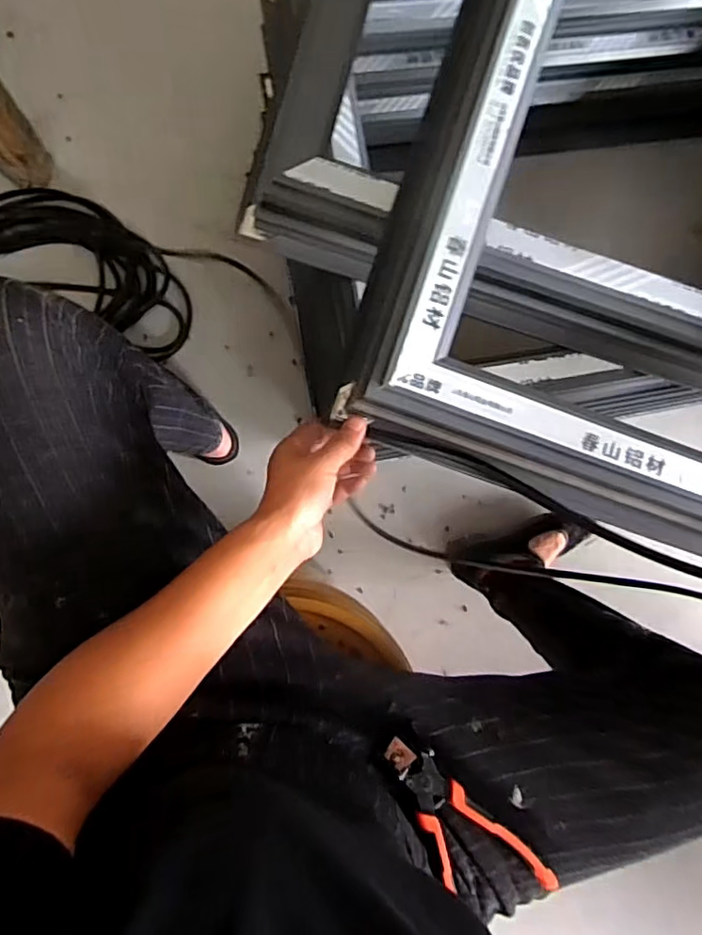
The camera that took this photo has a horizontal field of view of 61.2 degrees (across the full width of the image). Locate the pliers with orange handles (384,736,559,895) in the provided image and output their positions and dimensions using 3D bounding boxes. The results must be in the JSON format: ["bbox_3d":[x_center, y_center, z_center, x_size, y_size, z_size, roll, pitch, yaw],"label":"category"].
[{"bbox_3d":[0.082,0.289,0.471,0.157,0.032,0.060,43,84,-5],"label":"pliers with orange handles"}]

